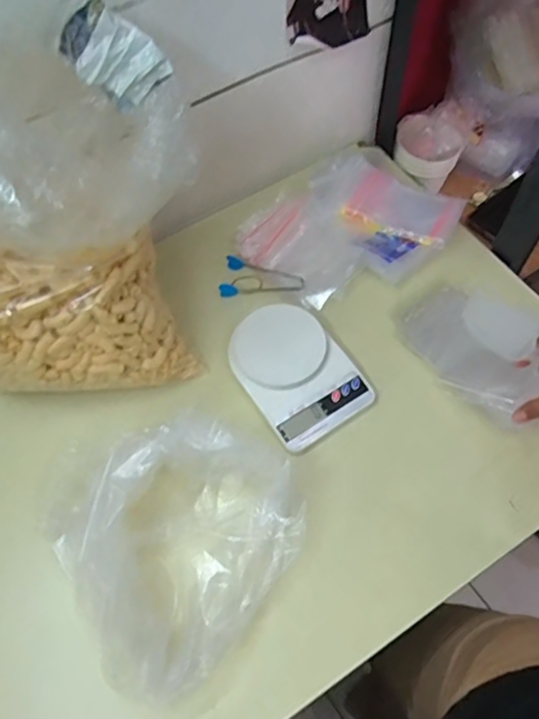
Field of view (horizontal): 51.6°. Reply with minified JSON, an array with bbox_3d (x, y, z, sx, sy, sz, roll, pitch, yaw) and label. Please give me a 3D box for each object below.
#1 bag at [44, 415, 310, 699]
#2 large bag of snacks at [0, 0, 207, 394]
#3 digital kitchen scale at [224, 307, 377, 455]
[{"bbox_3d":[-0.121,0.172,0.575,0.261,0.091,0.241,32,68,18],"label":"bag"},{"bbox_3d":[-0.202,-0.164,0.590,0.257,0.334,0.292,-1,62,2],"label":"large bag of snacks"},{"bbox_3d":[0.030,0.013,0.684,0.124,0.029,0.171,-33,66,-14],"label":"digital kitchen scale"}]

